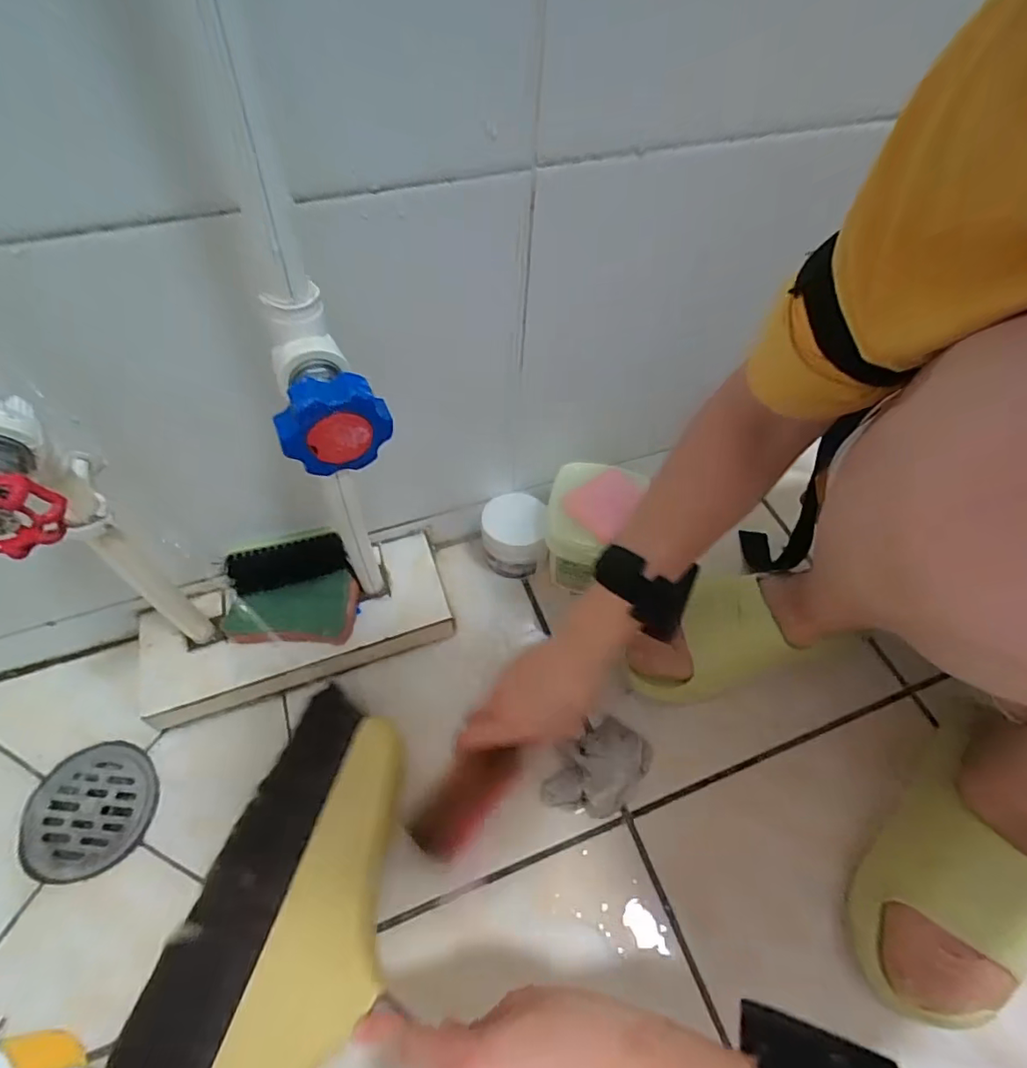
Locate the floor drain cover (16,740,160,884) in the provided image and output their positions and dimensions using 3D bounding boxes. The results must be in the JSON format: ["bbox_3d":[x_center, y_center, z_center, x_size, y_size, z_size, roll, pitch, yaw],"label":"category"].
[{"bbox_3d":[-0.350,0.226,0.439,0.100,0.004,0.098,-12,59,-11],"label":"floor drain cover"}]

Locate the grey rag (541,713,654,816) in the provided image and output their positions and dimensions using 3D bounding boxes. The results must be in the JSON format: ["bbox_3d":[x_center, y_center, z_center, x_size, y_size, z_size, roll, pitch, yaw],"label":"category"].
[{"bbox_3d":[0.071,0.197,0.449,0.065,0.028,0.090,34,62,17],"label":"grey rag"}]

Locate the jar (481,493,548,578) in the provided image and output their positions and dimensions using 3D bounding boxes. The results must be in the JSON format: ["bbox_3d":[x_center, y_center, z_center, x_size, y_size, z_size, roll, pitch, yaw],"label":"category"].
[{"bbox_3d":[0.001,-0.002,0.542,0.064,0.057,0.070,1,57,-2],"label":"jar"}]

